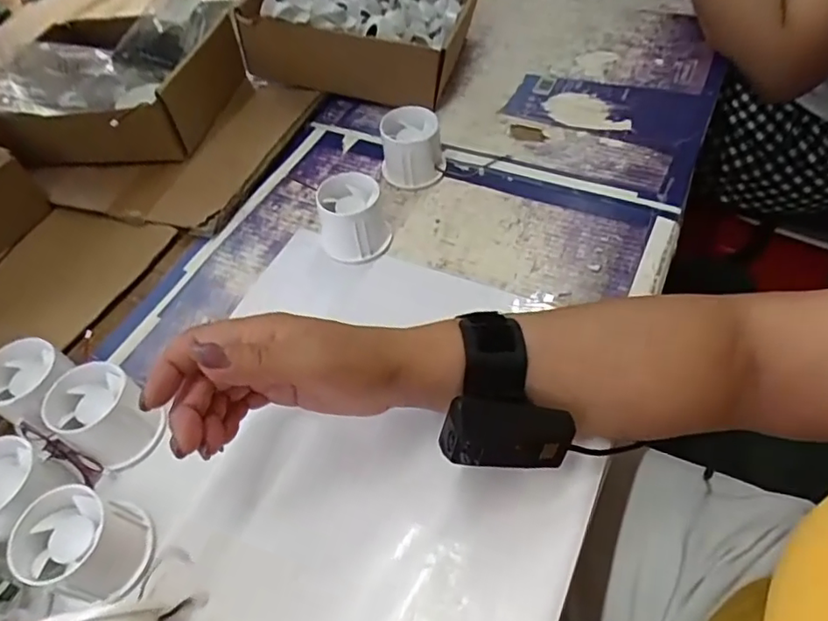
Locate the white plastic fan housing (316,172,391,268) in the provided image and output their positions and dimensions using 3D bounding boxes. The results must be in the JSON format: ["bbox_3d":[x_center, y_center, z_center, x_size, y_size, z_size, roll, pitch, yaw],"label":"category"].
[{"bbox_3d":[-0.049,-0.075,0.458,0.051,0.049,0.055,-8,53,0],"label":"white plastic fan housing"}]

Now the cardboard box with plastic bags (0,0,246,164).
[{"bbox_3d":[-0.302,-0.240,0.593,0.199,0.084,0.197,2,53,7],"label":"cardboard box with plastic bags"}]

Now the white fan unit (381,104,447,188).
[{"bbox_3d":[-0.002,-0.145,0.507,0.054,0.052,0.049,-6,53,1],"label":"white fan unit"}]

